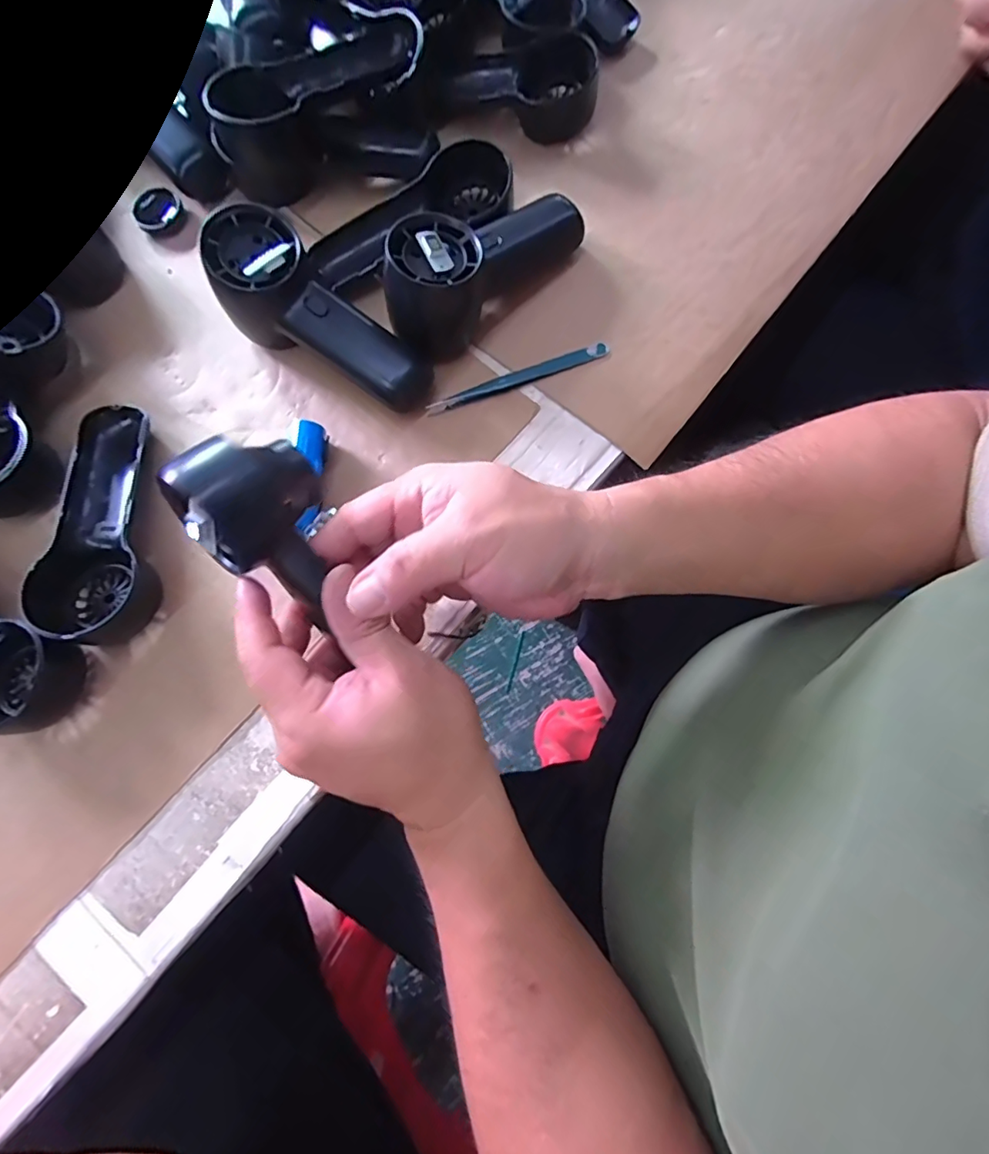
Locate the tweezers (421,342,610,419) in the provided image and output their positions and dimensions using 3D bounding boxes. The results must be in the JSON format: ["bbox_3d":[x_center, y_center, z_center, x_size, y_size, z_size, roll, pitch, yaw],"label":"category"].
[{"bbox_3d":[0.017,-0.134,0.349,0.128,0.008,0.010,-21,79,-5],"label":"tweezers"}]

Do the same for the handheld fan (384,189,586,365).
[{"bbox_3d":[-0.008,-0.211,0.336,0.055,0.062,0.148,43,81,8],"label":"handheld fan"}]

